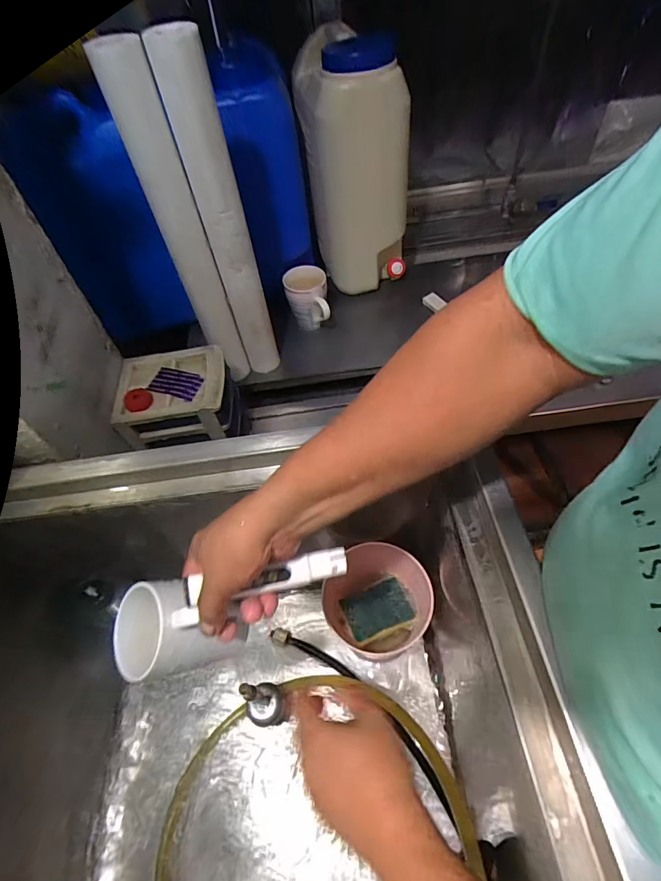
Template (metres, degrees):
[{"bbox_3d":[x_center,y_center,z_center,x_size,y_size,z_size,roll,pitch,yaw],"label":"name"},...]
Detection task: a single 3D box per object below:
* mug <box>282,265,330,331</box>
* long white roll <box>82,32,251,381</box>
[{"bbox_3d":[-0.047,-0.288,0.898,0.087,0.108,0.091,-6,54,1],"label":"mug"},{"bbox_3d":[-0.213,-0.283,0.663,0.060,0.498,0.054,-21,55,-10],"label":"long white roll"}]

